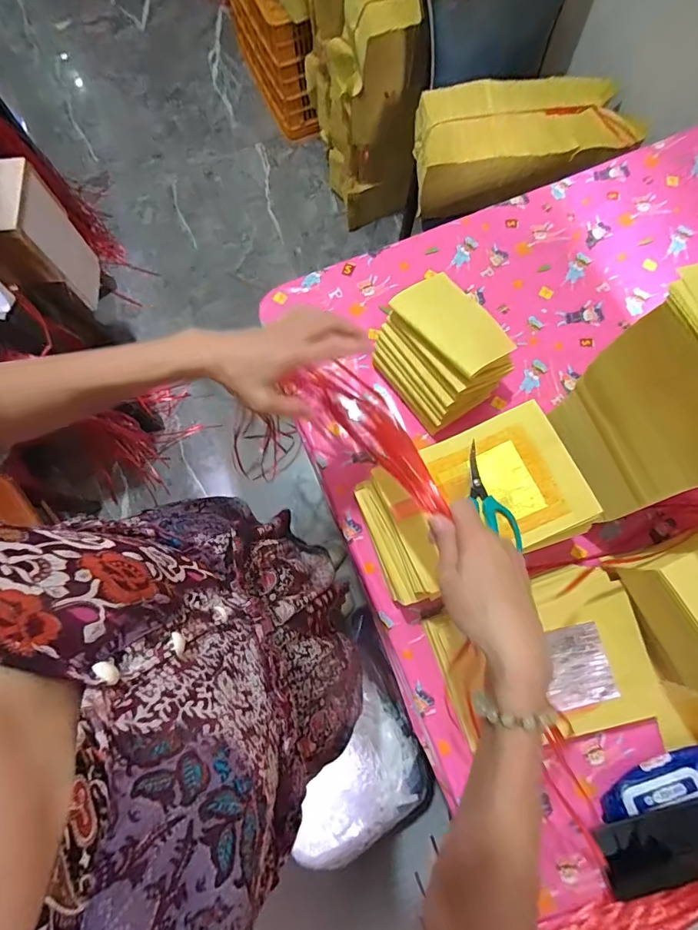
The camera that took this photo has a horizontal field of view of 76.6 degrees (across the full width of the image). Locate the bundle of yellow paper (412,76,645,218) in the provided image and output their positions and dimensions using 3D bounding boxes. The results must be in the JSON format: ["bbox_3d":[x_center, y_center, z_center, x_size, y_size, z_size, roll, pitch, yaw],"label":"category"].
[{"bbox_3d":[0.407,-0.765,1.067,0.483,0.177,0.248,-1,79,1],"label":"bundle of yellow paper"}]

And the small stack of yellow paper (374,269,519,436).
[{"bbox_3d":[0.130,-0.160,0.643,0.142,0.139,0.169,-41,81,-6],"label":"small stack of yellow paper"}]

